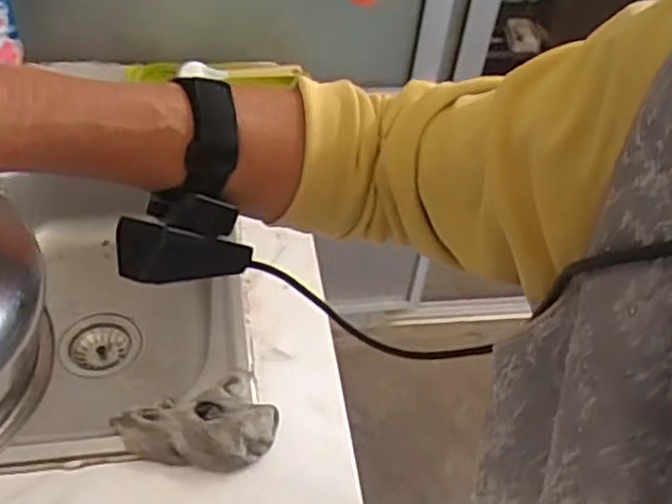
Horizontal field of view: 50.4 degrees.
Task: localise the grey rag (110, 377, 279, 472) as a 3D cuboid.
[{"bbox_3d":[-0.137,0.178,0.717,0.153,0.026,0.092,-9,47,-16],"label":"grey rag"}]

